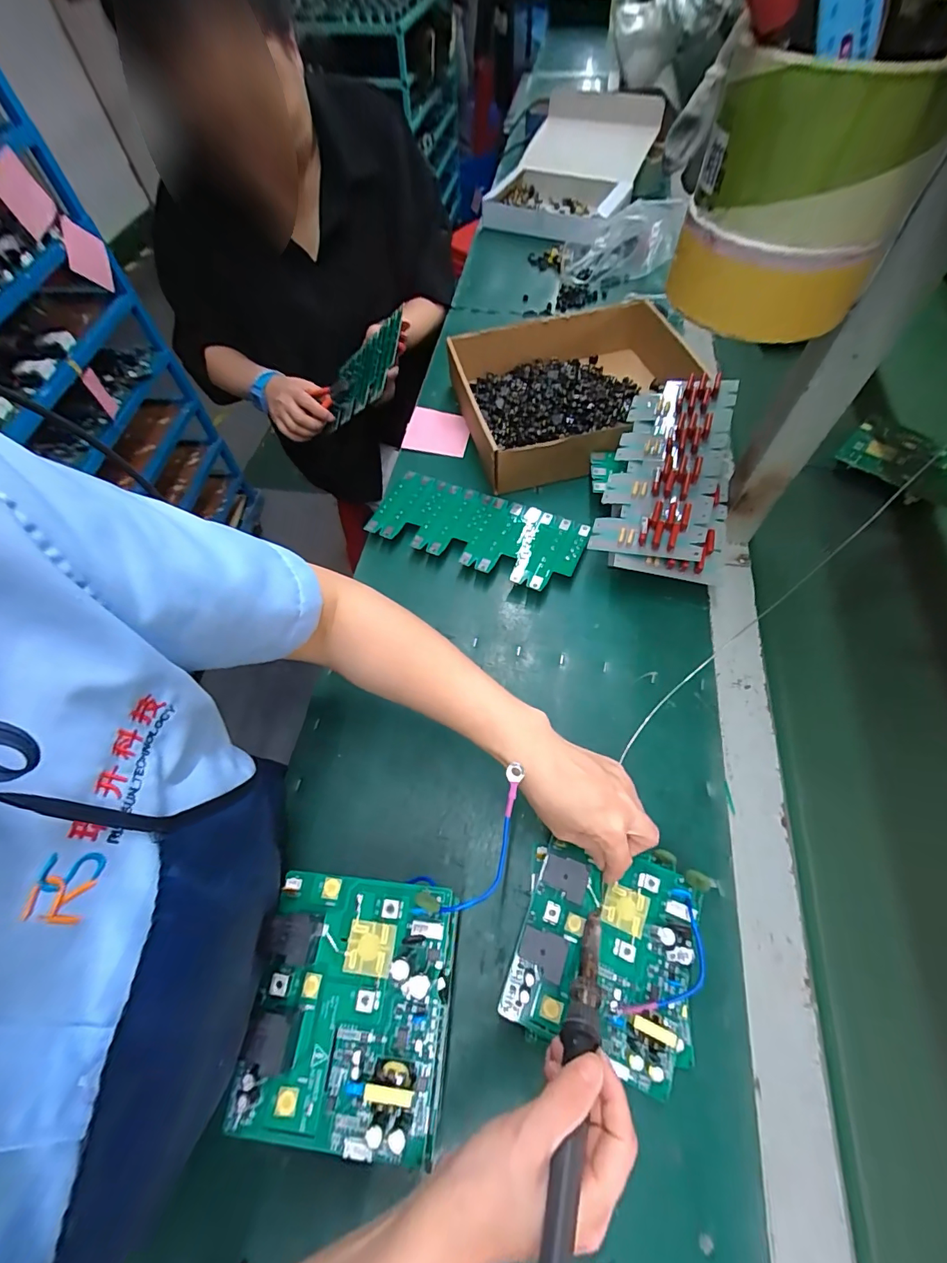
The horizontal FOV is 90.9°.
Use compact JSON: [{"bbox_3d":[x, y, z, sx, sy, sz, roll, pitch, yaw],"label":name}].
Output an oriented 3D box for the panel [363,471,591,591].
[{"bbox_3d":[0.005,-0.117,0.550,0.237,0.028,0.108,21,63,14],"label":"panel"}]

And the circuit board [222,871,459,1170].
[{"bbox_3d":[-0.075,0.223,0.278,0.117,0.028,0.131,4,61,5],"label":"circuit board"}]

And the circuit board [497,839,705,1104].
[{"bbox_3d":[0.095,0.223,0.326,0.116,0.027,0.125,17,63,12],"label":"circuit board"}]

